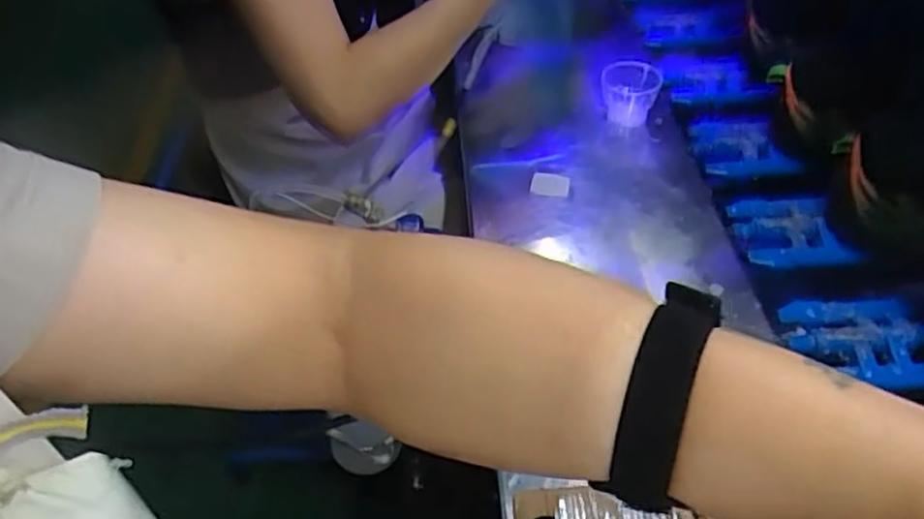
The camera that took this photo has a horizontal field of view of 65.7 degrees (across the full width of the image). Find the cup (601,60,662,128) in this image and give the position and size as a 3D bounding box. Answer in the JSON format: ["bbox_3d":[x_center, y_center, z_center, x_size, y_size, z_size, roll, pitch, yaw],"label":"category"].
[{"bbox_3d":[0.184,-0.183,0.789,0.059,0.049,0.054,-1,45,1],"label":"cup"}]

